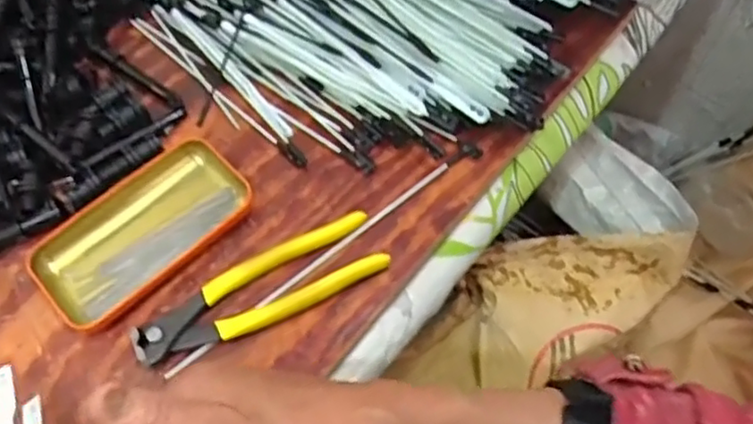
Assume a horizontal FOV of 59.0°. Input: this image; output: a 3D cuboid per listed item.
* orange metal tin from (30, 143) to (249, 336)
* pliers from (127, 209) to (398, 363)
[{"bbox_3d":[-0.157,0.011,0.447,0.141,0.015,0.079,-40,67,-17],"label":"orange metal tin"},{"bbox_3d":[-0.074,0.050,0.429,0.163,0.016,0.047,-24,63,-10],"label":"pliers"}]

